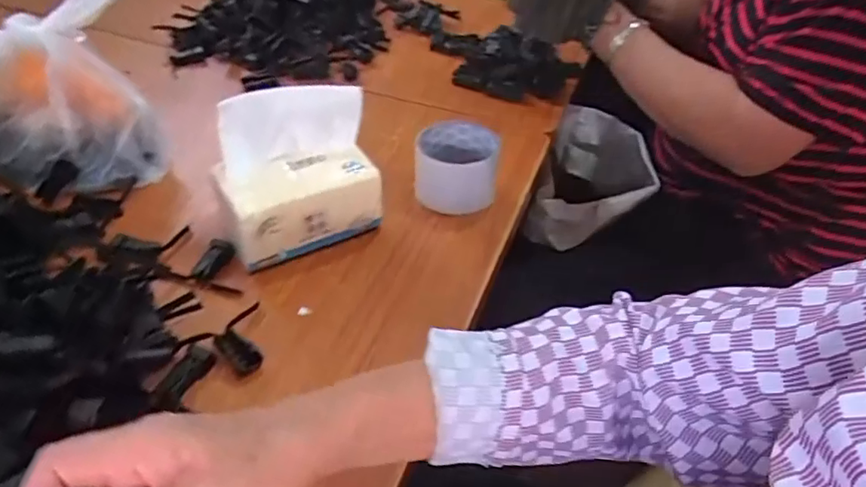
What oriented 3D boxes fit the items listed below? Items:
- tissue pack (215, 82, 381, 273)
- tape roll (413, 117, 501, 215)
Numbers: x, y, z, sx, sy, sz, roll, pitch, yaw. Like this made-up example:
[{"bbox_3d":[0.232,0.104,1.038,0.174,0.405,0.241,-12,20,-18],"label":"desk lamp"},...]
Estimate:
[{"bbox_3d":[-0.124,-0.066,0.545,0.136,0.133,0.098,-16,45,-21],"label":"tissue pack"},{"bbox_3d":[0.024,-0.080,0.618,0.080,0.069,0.078,4,42,-3],"label":"tape roll"}]

